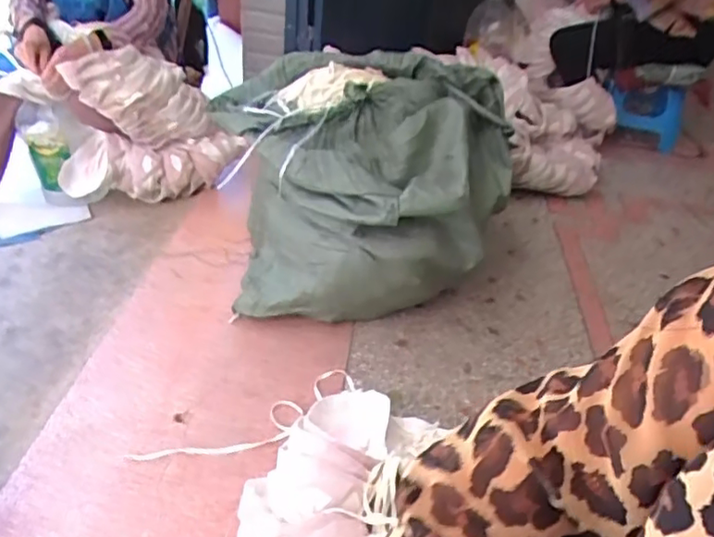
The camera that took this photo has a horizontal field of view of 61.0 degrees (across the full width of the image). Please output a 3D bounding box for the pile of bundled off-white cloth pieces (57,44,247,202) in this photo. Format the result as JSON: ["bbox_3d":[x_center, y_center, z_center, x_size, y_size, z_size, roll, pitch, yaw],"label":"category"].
[{"bbox_3d":[-0.544,-0.349,1.585,0.439,0.425,0.166,-1,36,-11],"label":"pile of bundled off-white cloth pieces"}]

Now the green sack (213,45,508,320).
[{"bbox_3d":[0.024,-0.184,1.357,0.633,0.420,0.473,1,36,-9],"label":"green sack"}]

